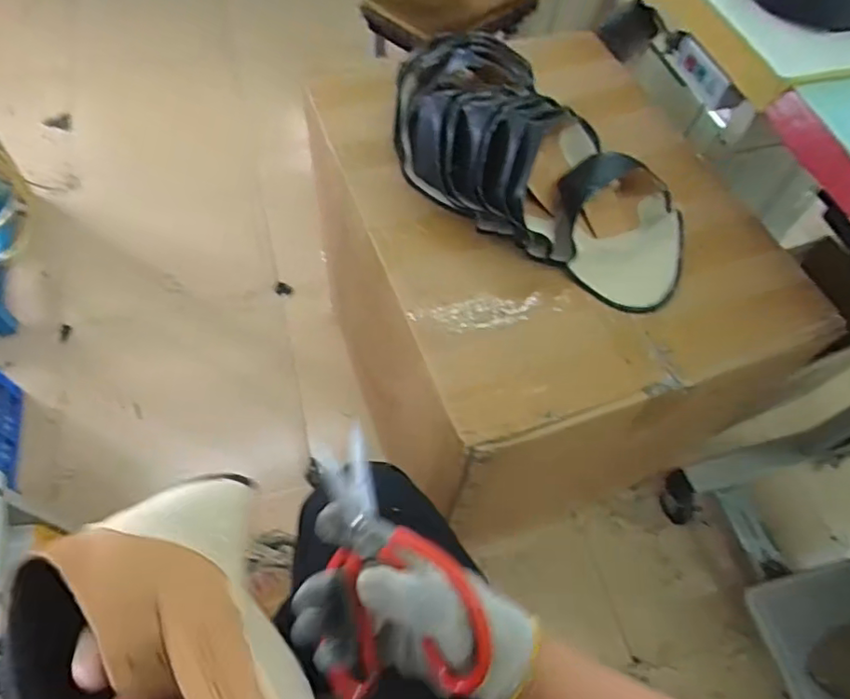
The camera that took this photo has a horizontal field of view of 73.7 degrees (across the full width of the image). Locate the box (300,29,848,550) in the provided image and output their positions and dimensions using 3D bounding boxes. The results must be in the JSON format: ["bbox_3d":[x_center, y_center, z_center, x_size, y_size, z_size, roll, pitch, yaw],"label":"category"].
[{"bbox_3d":[0.142,-0.073,0.957,0.530,0.549,0.627,-19,63,-14],"label":"box"}]

